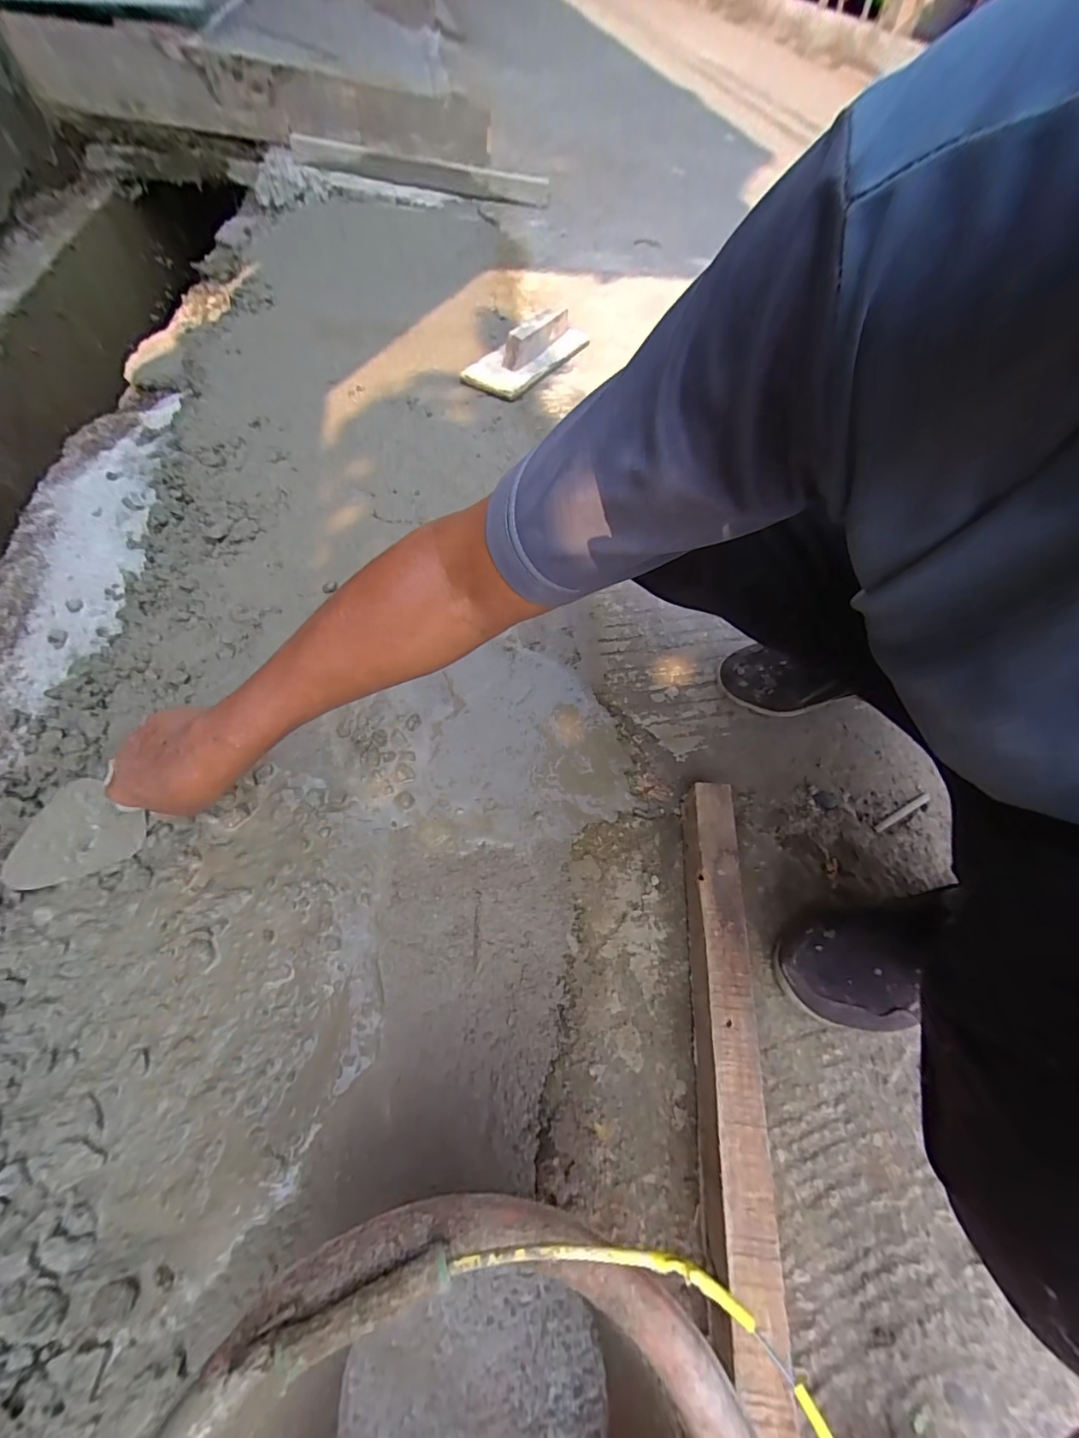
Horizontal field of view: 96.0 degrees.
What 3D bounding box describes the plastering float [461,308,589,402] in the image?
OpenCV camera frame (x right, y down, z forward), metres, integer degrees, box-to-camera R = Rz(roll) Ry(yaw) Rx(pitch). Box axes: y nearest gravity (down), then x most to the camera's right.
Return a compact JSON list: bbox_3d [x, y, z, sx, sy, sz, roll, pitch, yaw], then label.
[{"bbox_3d":[-0.013,-0.785,1.023,0.117,0.066,0.363,33,62,14],"label":"plastering float"}]

